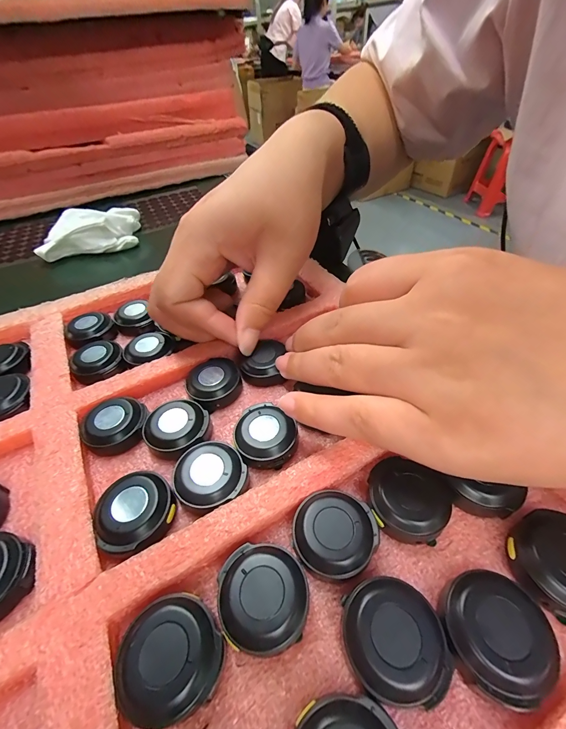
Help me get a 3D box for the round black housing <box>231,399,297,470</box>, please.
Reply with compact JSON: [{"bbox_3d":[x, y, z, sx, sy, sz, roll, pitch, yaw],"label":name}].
[{"bbox_3d":[-0.008,0.033,0.150,0.028,0.012,0.031,-13,46,-8],"label":"round black housing"}]

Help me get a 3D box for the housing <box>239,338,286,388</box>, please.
[{"bbox_3d":[-0.010,-0.002,0.184,0.026,0.014,0.026,-2,46,2],"label":"housing"}]

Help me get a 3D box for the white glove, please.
[{"bbox_3d":[-0.202,-0.138,0.338,0.099,0.038,0.052,-17,46,-13],"label":"white glove"}]

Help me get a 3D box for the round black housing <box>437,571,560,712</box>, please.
[{"bbox_3d":[0.063,0.080,0.096,0.027,0.012,0.028,-2,46,2],"label":"round black housing"}]

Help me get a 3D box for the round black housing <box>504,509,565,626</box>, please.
[{"bbox_3d":[0.091,0.065,0.105,0.025,0.014,0.029,-19,47,-13],"label":"round black housing"}]

